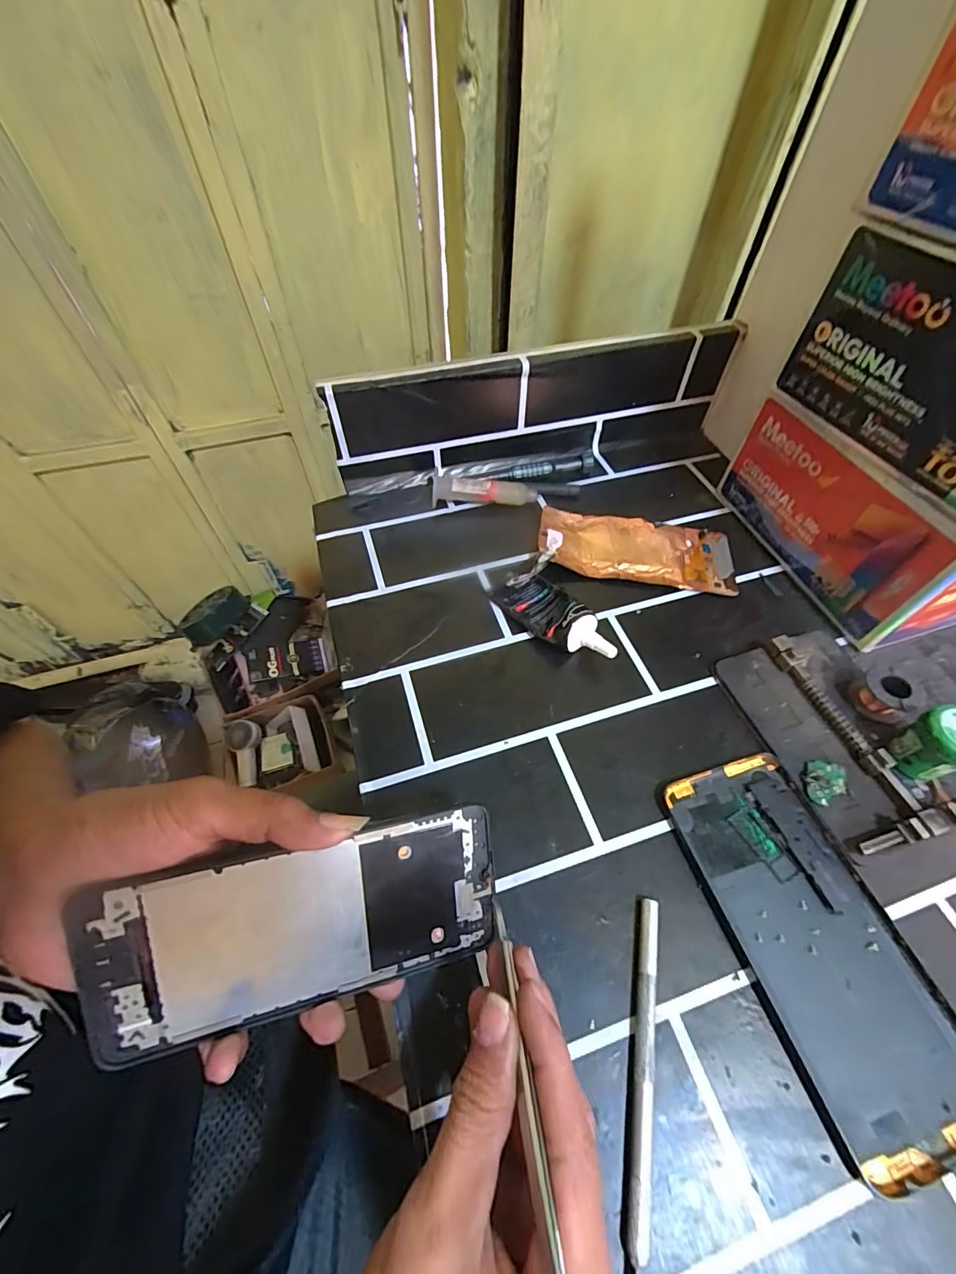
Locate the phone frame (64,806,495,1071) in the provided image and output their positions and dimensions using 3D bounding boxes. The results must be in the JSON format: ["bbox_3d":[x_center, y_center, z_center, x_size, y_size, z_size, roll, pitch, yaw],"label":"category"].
[{"bbox_3d":[-0.070,0.121,0.199,0.158,0.004,0.071,-6,99,-17],"label":"phone frame"}]

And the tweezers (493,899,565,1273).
[{"bbox_3d":[0.017,0.154,0.147,0.004,0.015,0.137,-6,35,-4],"label":"tweezers"}]

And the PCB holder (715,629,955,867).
[{"bbox_3d":[0.213,0.054,0.279,0.083,0.022,0.125,-14,57,-9],"label":"PCB holder"}]

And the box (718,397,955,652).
[{"bbox_3d":[0.276,-0.091,0.338,0.086,0.092,0.174,-13,57,-9],"label":"box"}]

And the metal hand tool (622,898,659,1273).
[{"bbox_3d":[0.069,0.184,0.199,0.008,0.007,0.130,12,57,8],"label":"metal hand tool"}]

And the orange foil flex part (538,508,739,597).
[{"bbox_3d":[0.123,-0.069,0.372,0.148,0.009,0.065,9,56,6],"label":"orange foil flex part"}]

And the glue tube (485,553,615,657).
[{"bbox_3d":[0.050,-0.014,0.321,0.044,0.029,0.092,-26,60,-17],"label":"glue tube"}]

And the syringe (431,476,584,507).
[{"bbox_3d":[0.024,-0.127,0.402,0.125,0.020,0.021,-5,56,-3],"label":"syringe"}]

